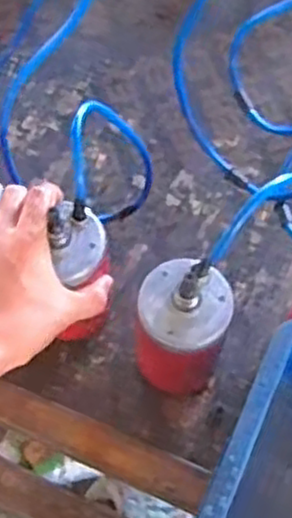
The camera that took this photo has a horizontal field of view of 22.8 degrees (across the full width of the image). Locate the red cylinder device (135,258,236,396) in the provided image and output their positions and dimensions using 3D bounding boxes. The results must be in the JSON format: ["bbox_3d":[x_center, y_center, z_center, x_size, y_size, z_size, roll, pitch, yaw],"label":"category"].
[{"bbox_3d":[0.029,0.059,0.605,0.070,0.166,0.069,0,66,0],"label":"red cylinder device"}]

